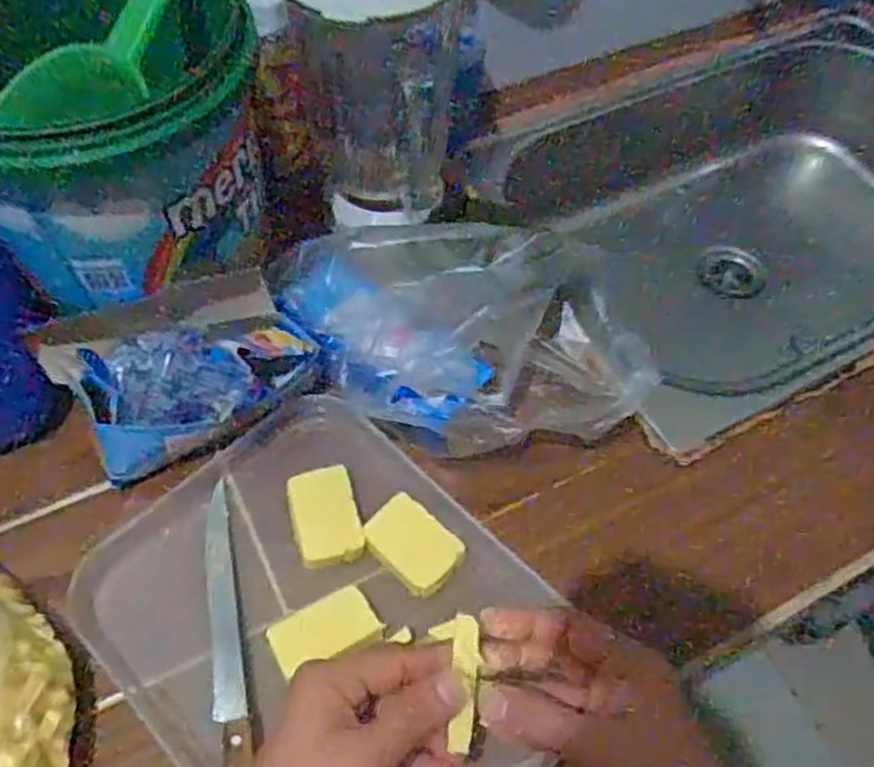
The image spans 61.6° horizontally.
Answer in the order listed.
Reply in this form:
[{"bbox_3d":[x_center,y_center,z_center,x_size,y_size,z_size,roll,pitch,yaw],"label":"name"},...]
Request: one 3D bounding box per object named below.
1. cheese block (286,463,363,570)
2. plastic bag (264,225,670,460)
[{"bbox_3d":[-0.079,0.094,0.522,0.046,0.015,0.065,-13,58,-10],"label":"cheese block"},{"bbox_3d":[0.026,-0.034,0.571,0.285,0.078,0.181,-3,57,-3],"label":"plastic bag"}]

